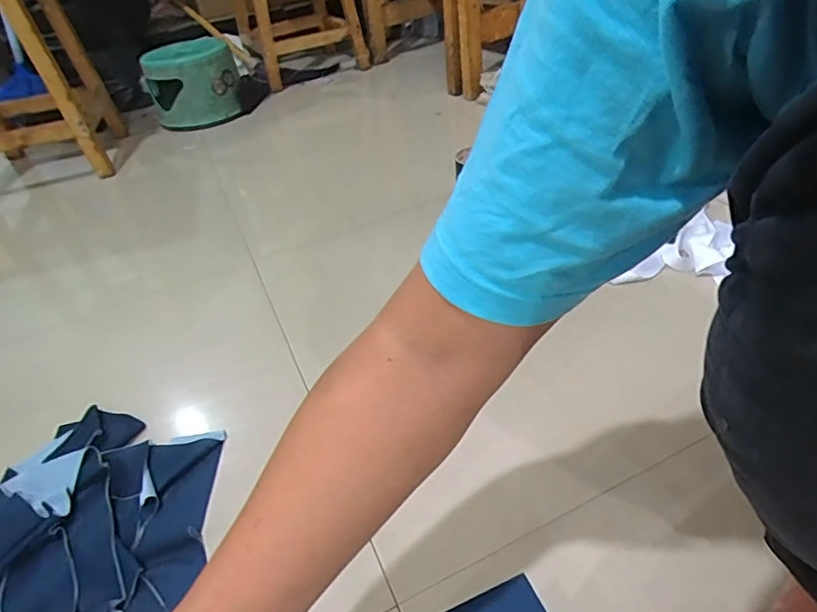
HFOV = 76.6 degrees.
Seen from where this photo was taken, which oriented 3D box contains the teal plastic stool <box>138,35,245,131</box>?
[{"bbox_3d":[-0.568,-0.585,1.371,0.235,0.187,0.221,-19,41,-13],"label":"teal plastic stool"}]

